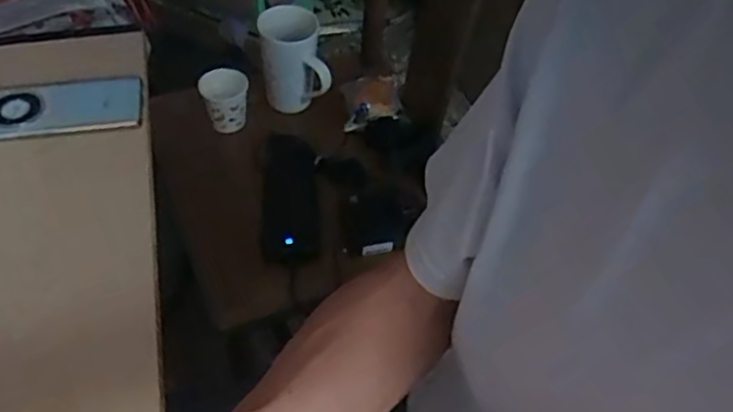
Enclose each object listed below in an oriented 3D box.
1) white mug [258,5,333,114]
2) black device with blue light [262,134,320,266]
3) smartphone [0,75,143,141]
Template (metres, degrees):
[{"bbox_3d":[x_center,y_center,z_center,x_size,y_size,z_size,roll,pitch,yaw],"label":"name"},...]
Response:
[{"bbox_3d":[-0.109,-0.210,0.966,0.085,0.133,0.097,-13,53,-15],"label":"white mug"},{"bbox_3d":[-0.105,-0.023,0.888,0.071,0.026,0.231,-2,51,-7],"label":"black device with blue light"},{"bbox_3d":[-0.330,-0.108,0.700,0.165,0.009,0.083,-6,52,-10],"label":"smartphone"}]

